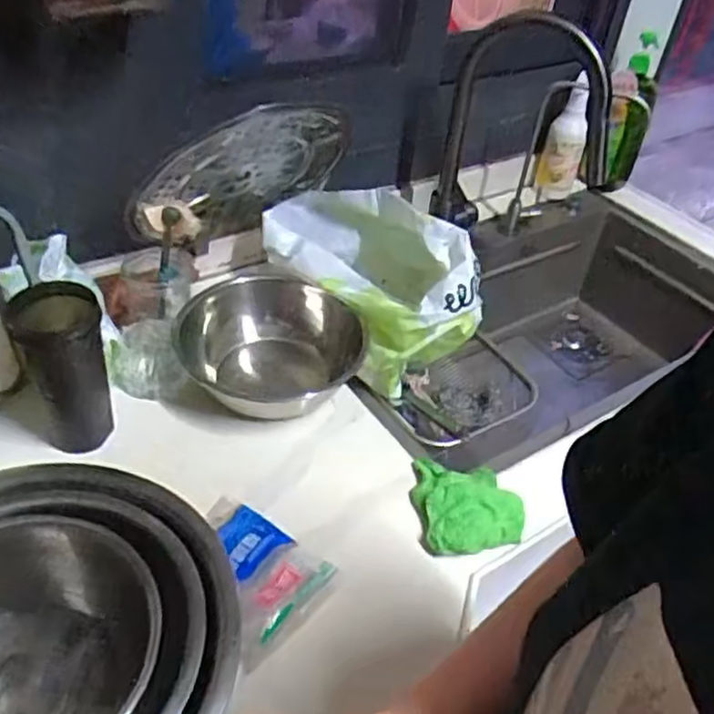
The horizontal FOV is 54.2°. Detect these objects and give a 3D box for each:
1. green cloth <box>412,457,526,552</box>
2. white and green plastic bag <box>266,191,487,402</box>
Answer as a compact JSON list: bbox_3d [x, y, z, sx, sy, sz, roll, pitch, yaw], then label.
[{"bbox_3d":[0.120,0.151,0.752,0.106,0.044,0.120,-3,43,-12],"label":"green cloth"},{"bbox_3d":[0.010,-0.097,0.907,0.279,0.190,0.224,9,42,1],"label":"white and green plastic bag"}]

